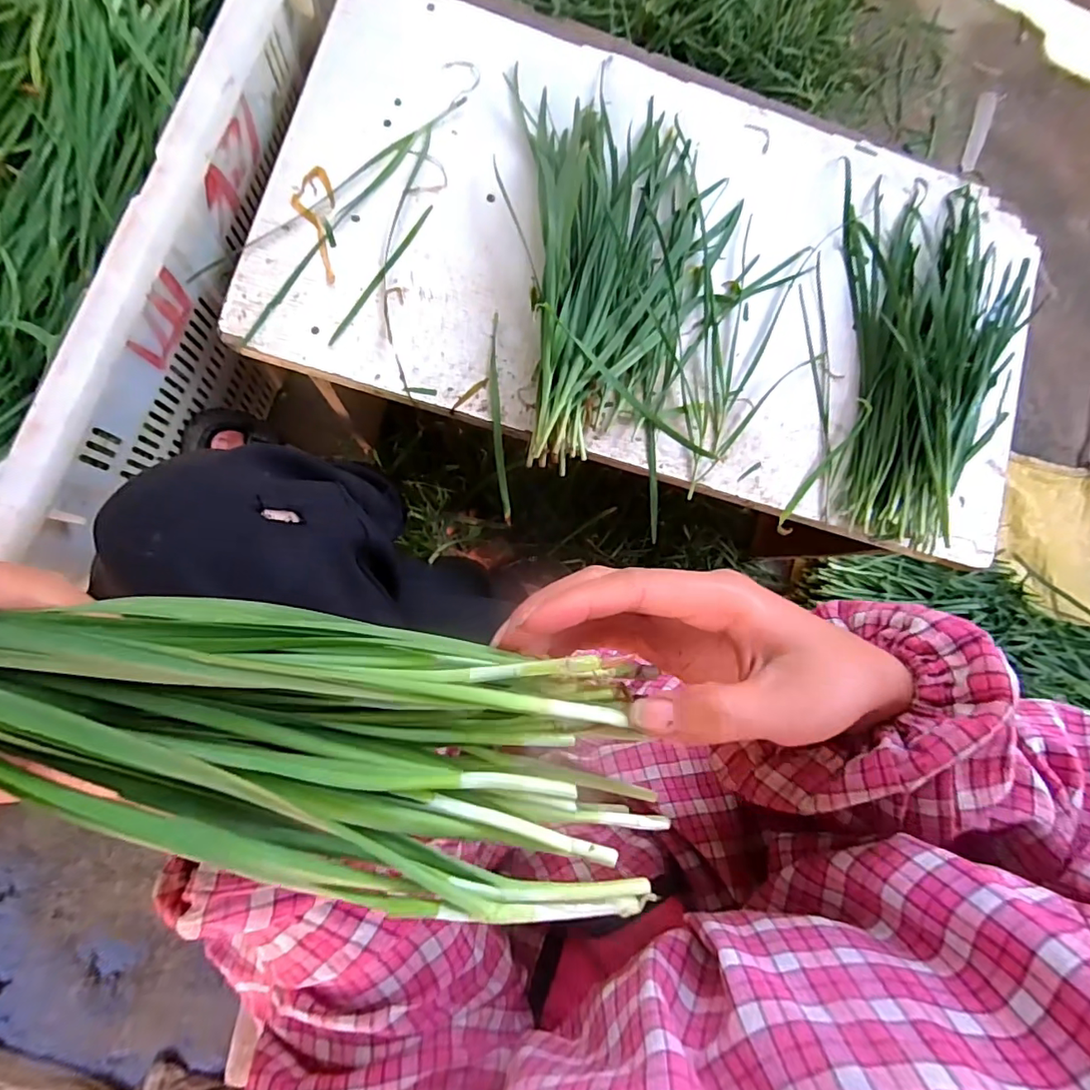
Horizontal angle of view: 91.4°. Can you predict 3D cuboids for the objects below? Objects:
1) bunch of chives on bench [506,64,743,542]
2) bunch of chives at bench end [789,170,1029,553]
[{"bbox_3d":[0.070,-0.232,0.465,0.204,0.043,0.344,8,86,-5],"label":"bunch of chives on bench"},{"bbox_3d":[0.357,-0.179,0.495,0.210,0.047,0.357,14,85,-5],"label":"bunch of chives at bench end"}]

